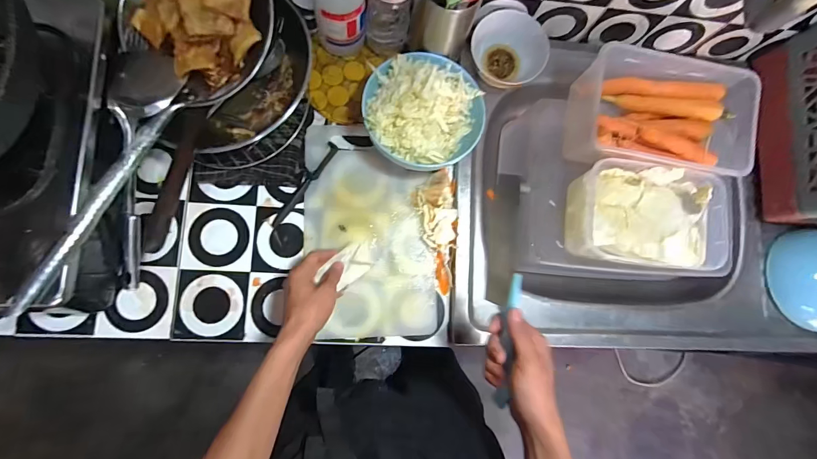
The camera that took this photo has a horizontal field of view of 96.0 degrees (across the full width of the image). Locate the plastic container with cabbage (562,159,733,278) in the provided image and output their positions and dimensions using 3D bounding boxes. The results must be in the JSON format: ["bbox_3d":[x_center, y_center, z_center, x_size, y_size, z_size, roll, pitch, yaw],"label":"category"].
[{"bbox_3d":[0.340,-0.016,0.520,0.204,0.075,0.143,6,82,-5],"label":"plastic container with cabbage"}]

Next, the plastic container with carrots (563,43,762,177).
[{"bbox_3d":[0.350,-0.153,0.518,0.218,0.093,0.134,7,82,-5],"label":"plastic container with carrots"}]

